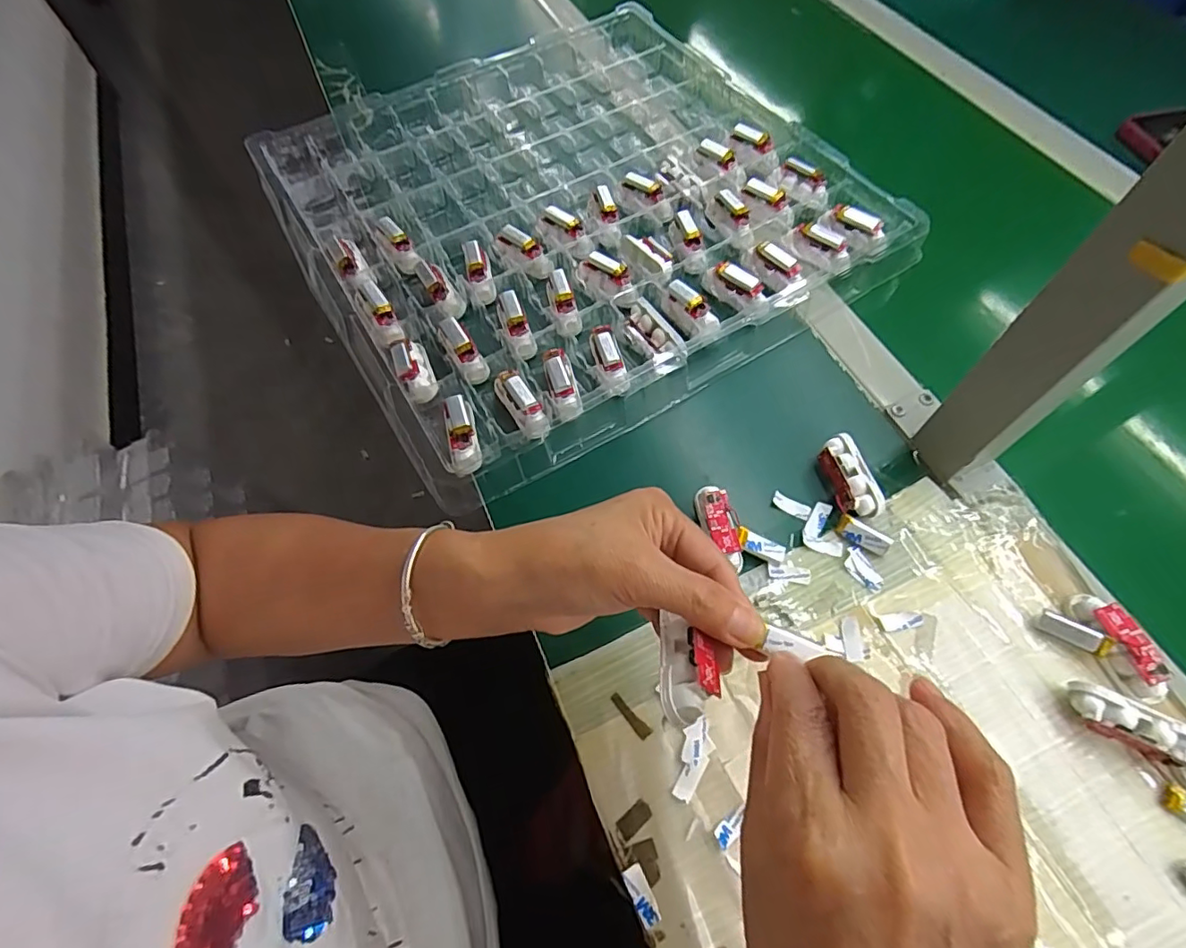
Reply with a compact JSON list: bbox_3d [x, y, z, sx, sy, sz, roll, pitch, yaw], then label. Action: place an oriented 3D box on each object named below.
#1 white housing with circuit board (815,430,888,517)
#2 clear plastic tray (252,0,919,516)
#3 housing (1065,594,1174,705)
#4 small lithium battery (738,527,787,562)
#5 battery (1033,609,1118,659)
[{"bbox_3d":[0.174,0.003,0.379,0.026,0.018,0.059,-13,62,-6],"label":"white housing with circuit board"},{"bbox_3d":[-0.024,-0.254,0.515,0.460,0.039,0.465,-28,65,-13],"label":"clear plastic tray"},{"bbox_3d":[0.305,0.099,0.319,0.022,0.018,0.060,-21,63,-10],"label":"housing"},{"bbox_3d":[0.110,0.047,0.358,0.034,0.004,0.013,25,66,-3],"label":"small lithium battery"},{"bbox_3d":[0.285,0.094,0.327,0.035,0.010,0.015,27,66,38],"label":"battery"}]

